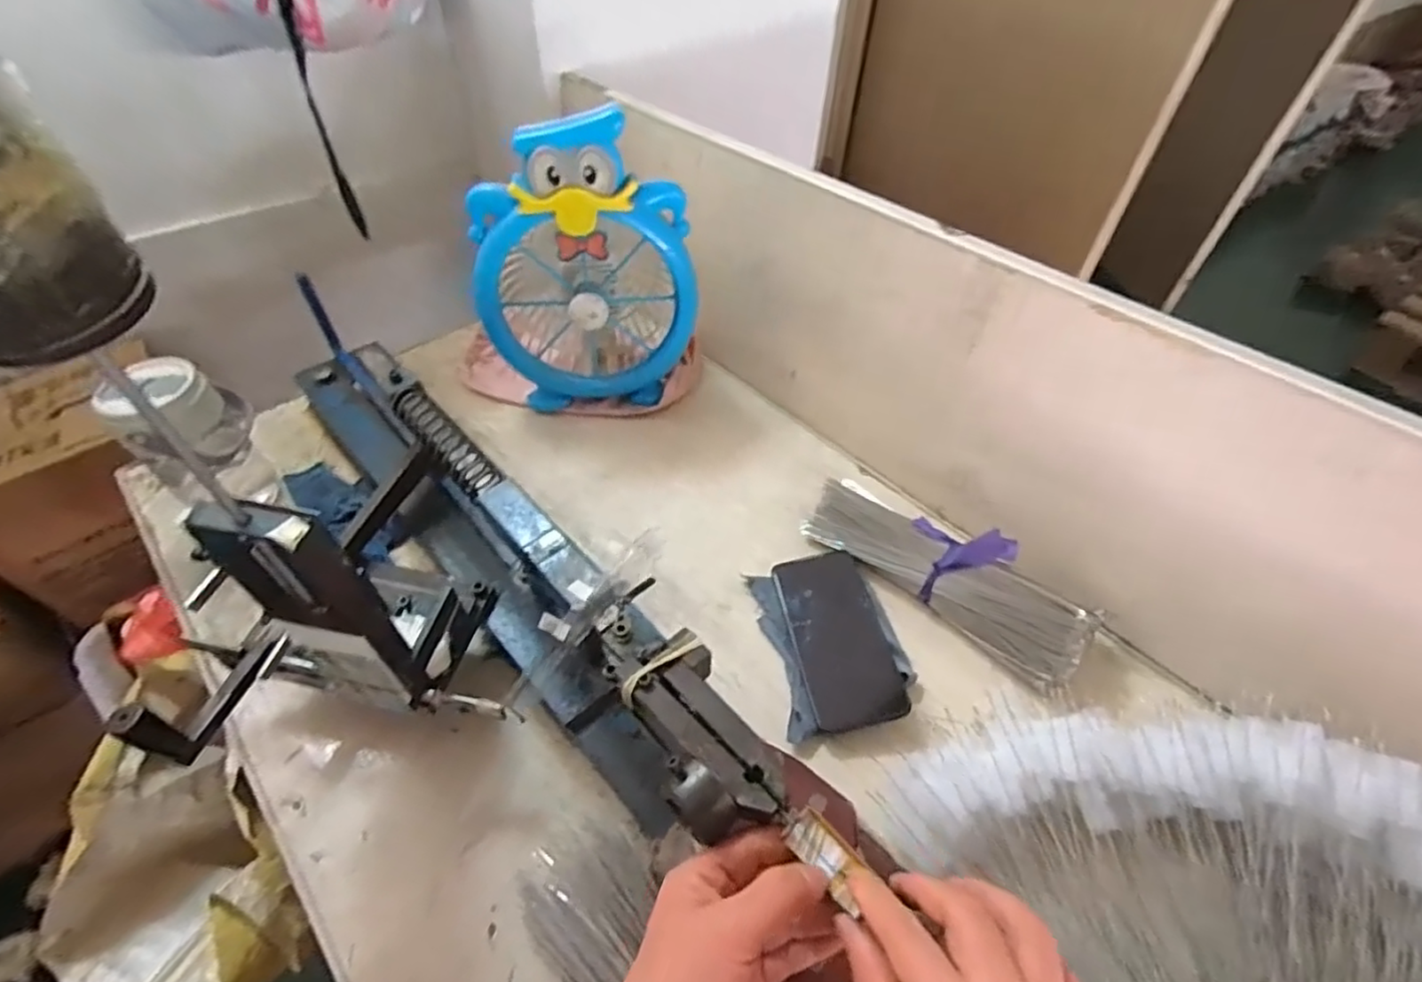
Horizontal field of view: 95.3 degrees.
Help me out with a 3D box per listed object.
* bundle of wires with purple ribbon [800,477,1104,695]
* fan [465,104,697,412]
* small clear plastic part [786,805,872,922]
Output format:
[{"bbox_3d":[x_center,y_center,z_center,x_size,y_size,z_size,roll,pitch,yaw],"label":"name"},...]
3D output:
[{"bbox_3d":[0.206,0.071,0.585,0.251,0.072,0.076,36,57,26],"label":"bundle of wires with purple ribbon"},{"bbox_3d":[-0.127,-0.236,0.697,0.213,0.297,0.136,-2,49,-4],"label":"fan"},{"bbox_3d":[0.059,0.185,0.327,0.022,0.004,0.042,-33,58,-27],"label":"small clear plastic part"}]

